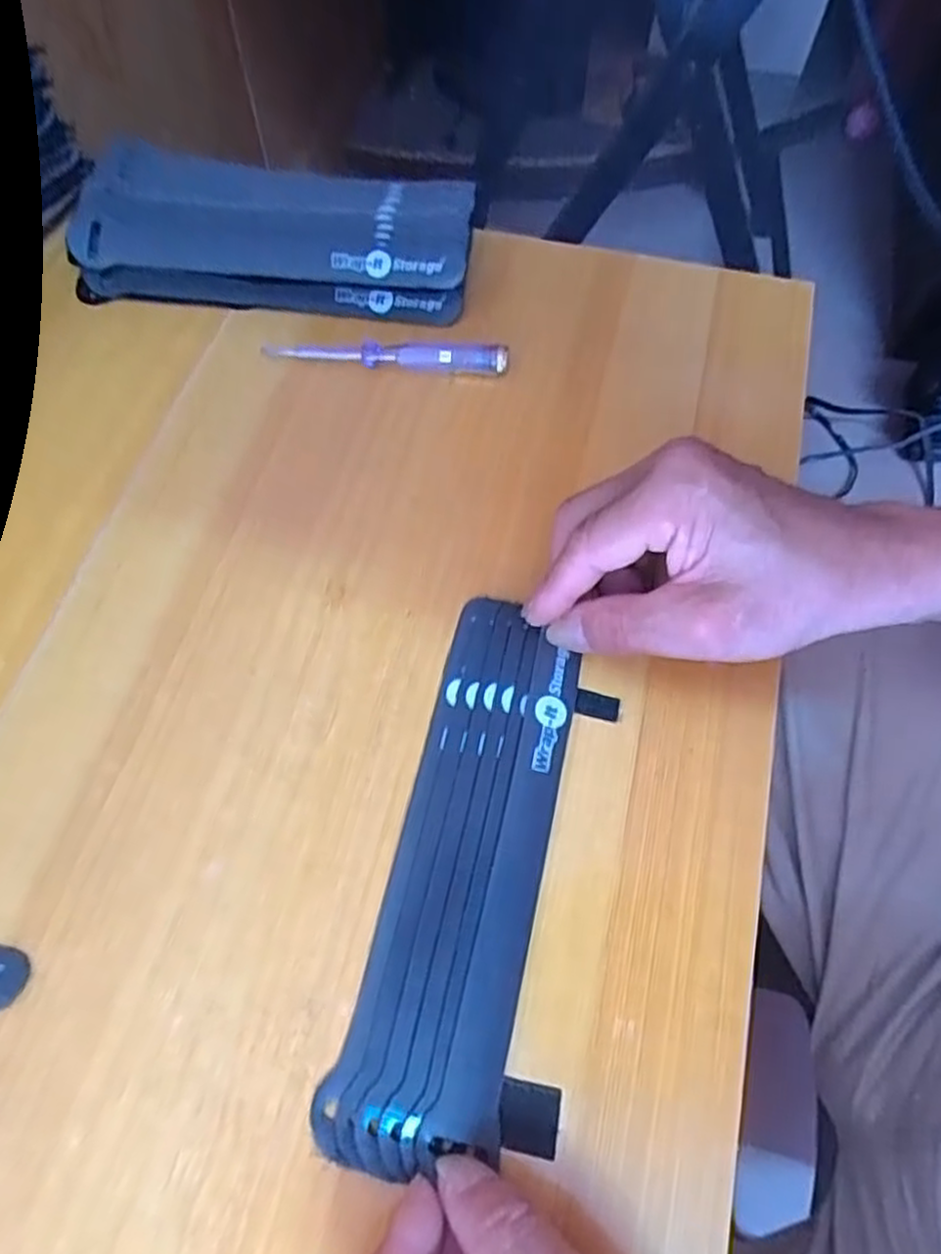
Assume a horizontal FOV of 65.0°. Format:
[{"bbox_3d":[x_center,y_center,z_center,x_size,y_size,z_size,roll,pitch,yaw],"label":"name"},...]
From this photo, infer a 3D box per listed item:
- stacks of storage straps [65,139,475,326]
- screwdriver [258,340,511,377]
[{"bbox_3d":[-0.099,-0.209,0.390,0.203,0.034,0.082,5,65,3],"label":"stacks of storage straps"},{"bbox_3d":[-0.042,-0.136,0.367,0.119,0.009,0.013,4,65,3],"label":"screwdriver"}]

